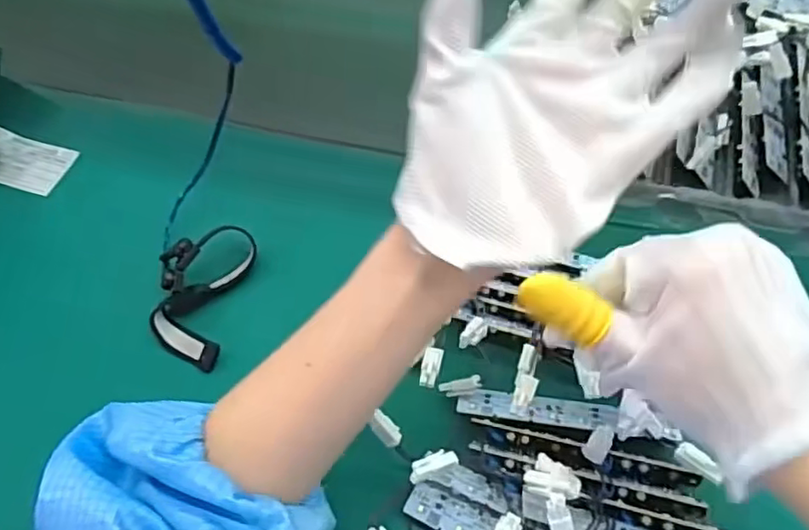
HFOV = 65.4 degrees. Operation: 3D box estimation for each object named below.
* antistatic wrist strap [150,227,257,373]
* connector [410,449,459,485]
[{"bbox_3d":[-0.149,0.017,0.445,0.062,0.036,0.102,7,57,9],"label":"antistatic wrist strap"},{"bbox_3d":[0.014,0.099,0.315,0.027,0.004,0.010,-15,54,-25],"label":"connector"}]

